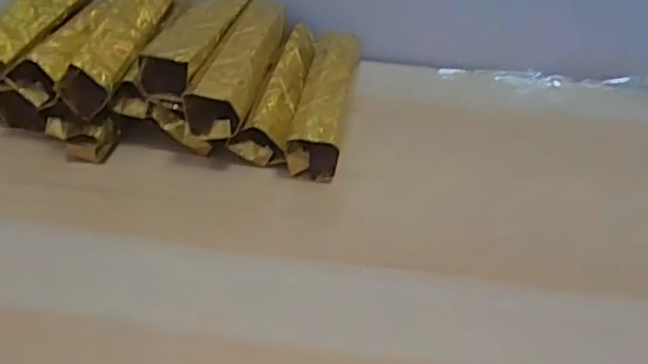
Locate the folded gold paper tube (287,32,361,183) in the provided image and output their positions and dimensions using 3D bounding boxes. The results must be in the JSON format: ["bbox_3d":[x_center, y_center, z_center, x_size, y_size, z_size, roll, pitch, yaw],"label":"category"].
[{"bbox_3d":[0.003,-0.053,0.385,0.029,0.033,0.137,8,41,4],"label":"folded gold paper tube"}]

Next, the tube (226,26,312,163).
[{"bbox_3d":[-0.029,-0.060,0.392,0.031,0.034,0.127,7,41,4],"label":"tube"}]

